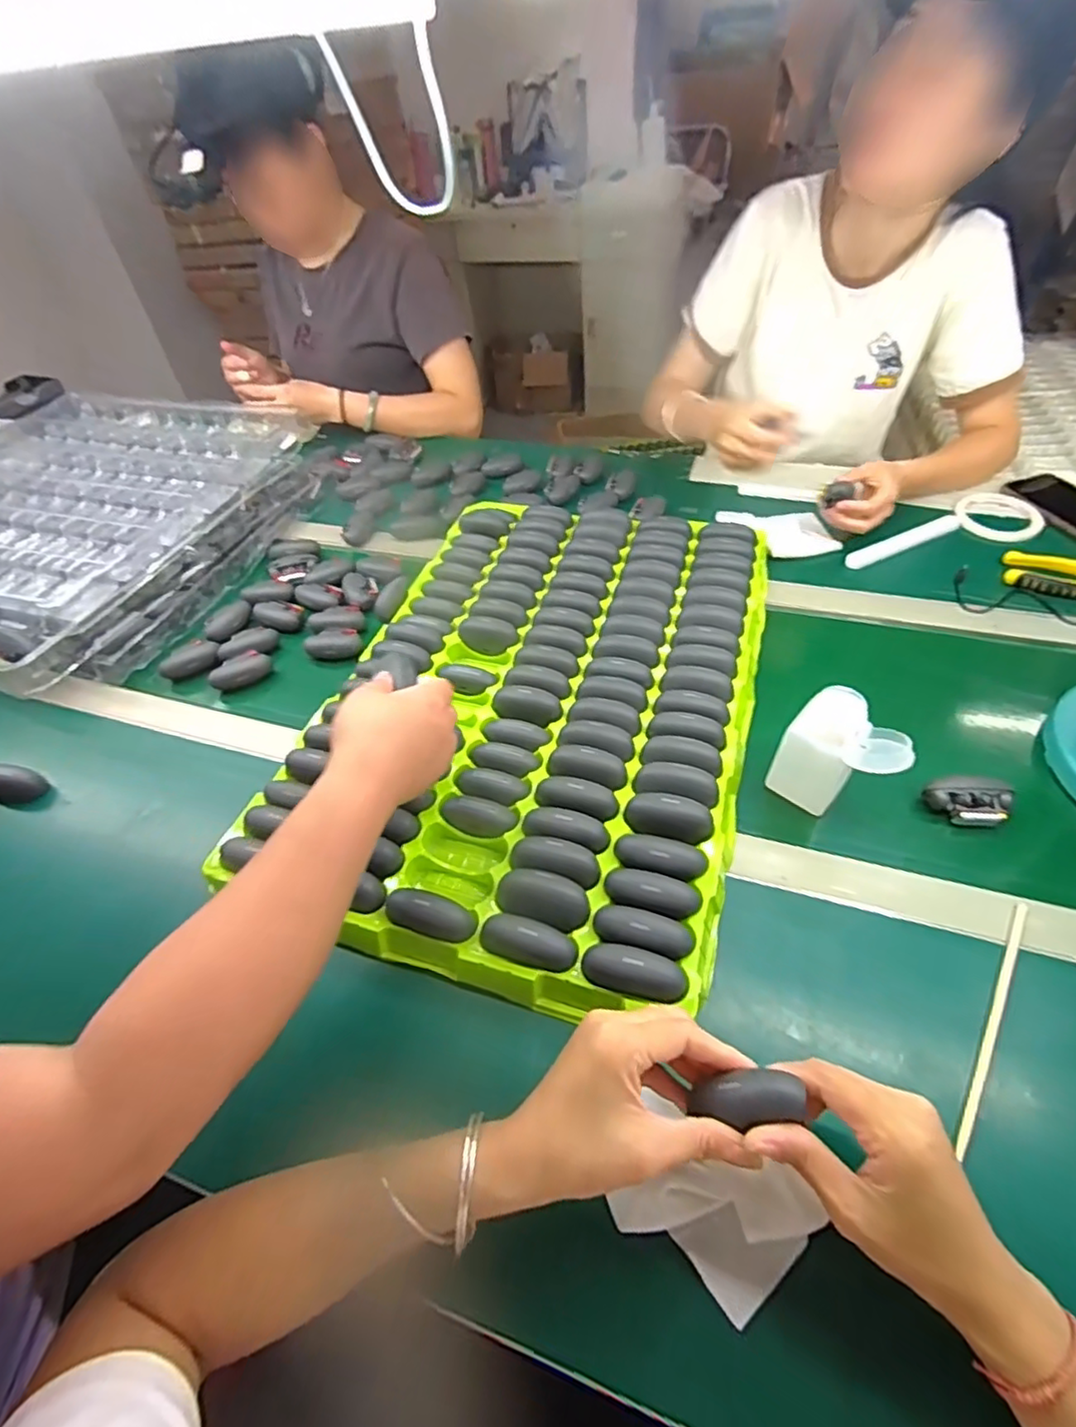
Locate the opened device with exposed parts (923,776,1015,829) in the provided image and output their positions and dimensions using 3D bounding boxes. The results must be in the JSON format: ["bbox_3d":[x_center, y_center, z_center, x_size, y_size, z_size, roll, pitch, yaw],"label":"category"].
[{"bbox_3d":[0.350,0.070,0.503,0.058,0.020,0.041,9,49,14],"label":"opened device with exposed parts"}]

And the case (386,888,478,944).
[{"bbox_3d":[-0.078,0.150,0.454,0.067,0.031,0.026,8,49,13],"label":"case"}]

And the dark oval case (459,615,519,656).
[{"bbox_3d":[-0.055,-0.085,0.664,0.067,0.023,0.034,18,52,21],"label":"dark oval case"}]

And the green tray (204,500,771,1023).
[{"bbox_3d":[0.006,-0.030,0.616,0.393,0.044,0.573,10,50,15],"label":"green tray"}]

